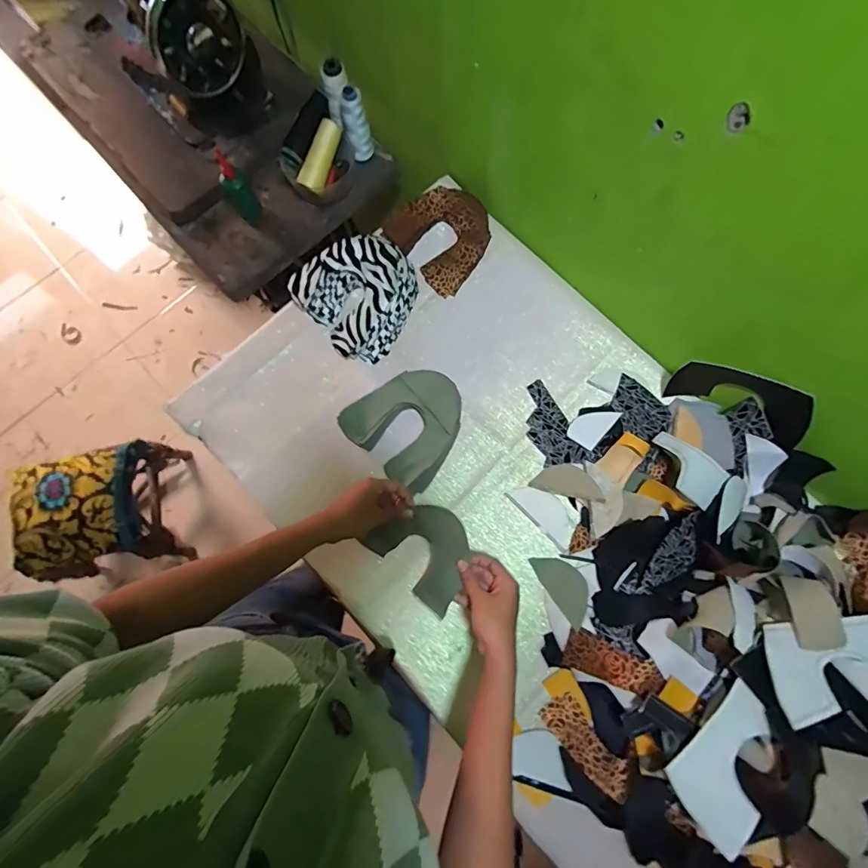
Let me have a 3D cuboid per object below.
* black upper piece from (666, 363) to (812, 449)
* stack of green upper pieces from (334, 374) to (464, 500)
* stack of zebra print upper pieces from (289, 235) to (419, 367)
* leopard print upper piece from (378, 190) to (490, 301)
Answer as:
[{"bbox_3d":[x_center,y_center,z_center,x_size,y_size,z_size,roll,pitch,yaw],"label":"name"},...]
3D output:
[{"bbox_3d":[0.415,-0.048,0.597,0.171,0.095,0.031,34,79,37],"label":"black upper piece"},{"bbox_3d":[-0.042,-0.022,0.661,0.165,0.049,0.168,33,80,7],"label":"stack of green upper pieces"},{"bbox_3d":[-0.128,-0.228,0.688,0.179,0.071,0.185,29,80,7],"label":"stack of zebra print upper pieces"},{"bbox_3d":[0.018,-0.338,0.733,0.153,0.043,0.166,-42,80,-8],"label":"leopard print upper piece"}]

